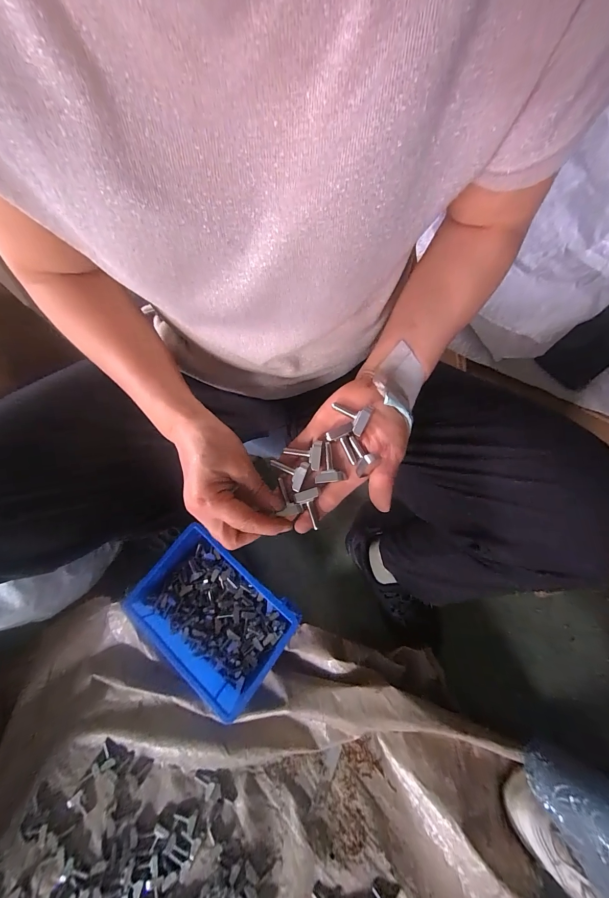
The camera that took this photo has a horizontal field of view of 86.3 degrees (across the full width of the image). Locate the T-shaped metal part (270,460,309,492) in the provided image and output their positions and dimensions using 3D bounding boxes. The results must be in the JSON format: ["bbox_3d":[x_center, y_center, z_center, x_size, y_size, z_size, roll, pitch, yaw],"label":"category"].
[{"bbox_3d":[-0.016,0.020,0.287,0.034,0.012,0.024,22,71,6],"label":"T-shaped metal part"}]

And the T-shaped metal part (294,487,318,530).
[{"bbox_3d":[0.002,0.052,0.284,0.021,0.007,0.035,-9,87,28],"label":"T-shaped metal part"}]

